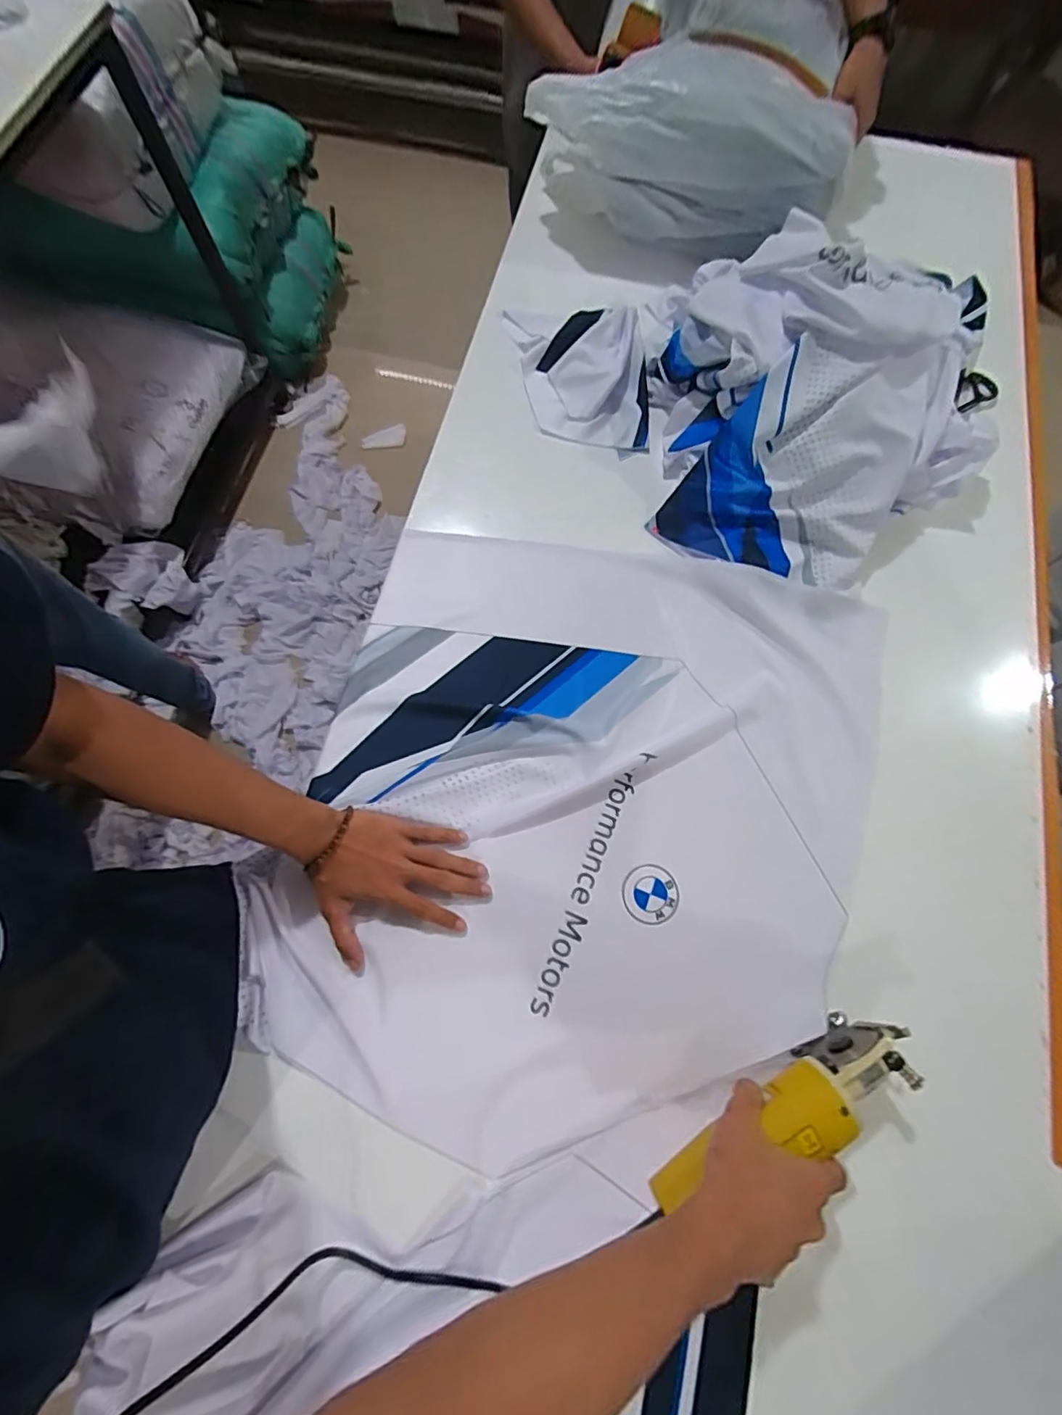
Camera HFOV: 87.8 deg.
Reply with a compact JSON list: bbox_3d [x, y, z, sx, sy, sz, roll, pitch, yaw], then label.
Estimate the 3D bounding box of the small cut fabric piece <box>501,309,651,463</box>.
[{"bbox_3d":[0.072,-0.459,0.753,0.179,0.034,0.256,-8,74,-1],"label":"small cut fabric piece"}]

